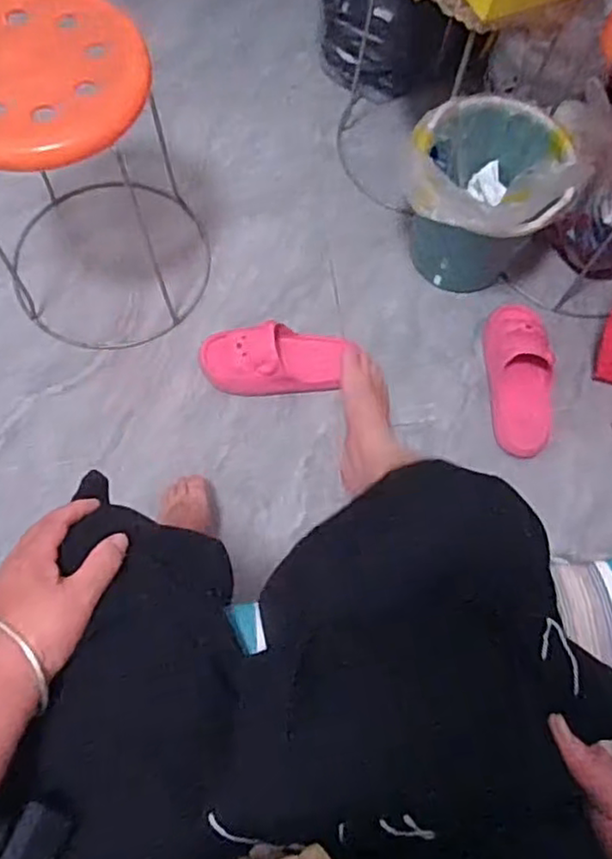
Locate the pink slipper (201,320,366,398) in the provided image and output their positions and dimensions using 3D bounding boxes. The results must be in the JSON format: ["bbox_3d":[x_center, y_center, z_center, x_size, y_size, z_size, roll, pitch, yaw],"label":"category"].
[{"bbox_3d":[-0.043,-0.113,1.097,0.261,0.068,0.111,-3,71,-4],"label":"pink slipper"}]

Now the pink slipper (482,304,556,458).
[{"bbox_3d":[0.363,-0.092,1.107,0.099,0.068,0.256,1,70,-3],"label":"pink slipper"}]

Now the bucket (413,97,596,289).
[{"bbox_3d":[0.280,-0.349,1.067,0.231,0.261,0.254,1,70,-3],"label":"bucket"}]

